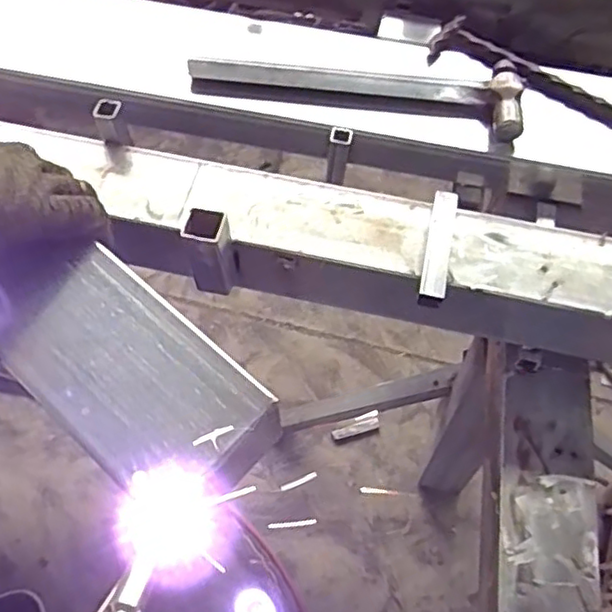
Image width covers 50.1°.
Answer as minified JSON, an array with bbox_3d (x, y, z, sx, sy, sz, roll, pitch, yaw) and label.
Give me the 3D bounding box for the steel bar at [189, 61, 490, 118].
[{"bbox_3d":[0.035,-0.230,0.685,0.305,0.026,0.033,5,62,1],"label":"steel bar"}]

